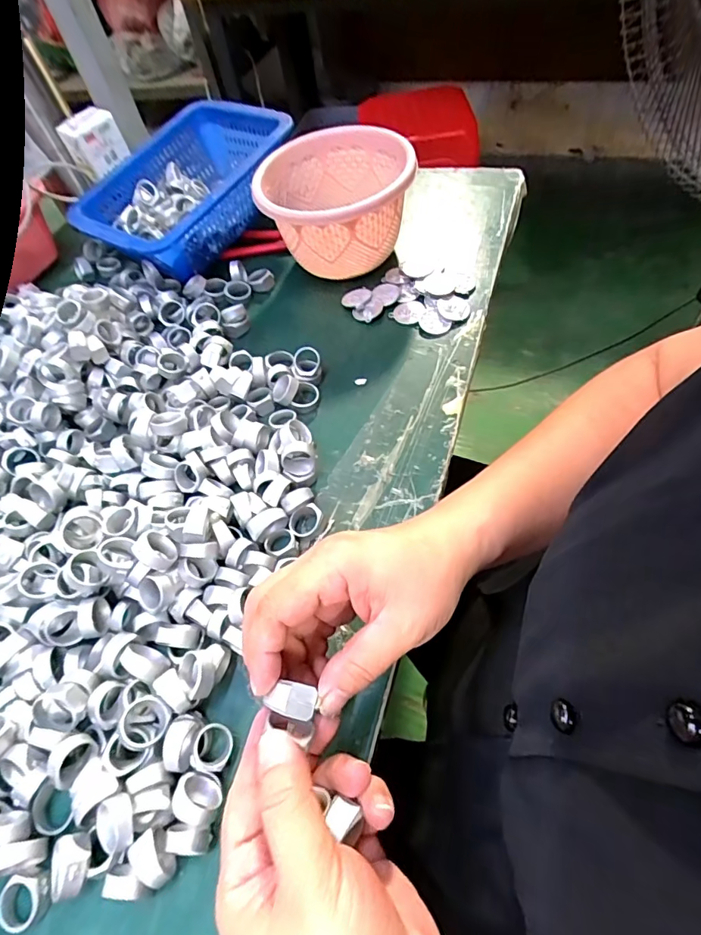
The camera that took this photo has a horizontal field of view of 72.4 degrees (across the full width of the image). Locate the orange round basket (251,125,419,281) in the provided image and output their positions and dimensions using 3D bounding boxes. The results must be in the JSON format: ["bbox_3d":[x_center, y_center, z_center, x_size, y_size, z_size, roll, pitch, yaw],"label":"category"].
[{"bbox_3d":[-0.014,-0.246,0.467,0.132,0.096,0.133,-2,57,4],"label":"orange round basket"}]

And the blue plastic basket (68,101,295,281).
[{"bbox_3d":[-0.177,-0.290,0.517,0.164,0.086,0.211,29,67,25],"label":"blue plastic basket"}]

